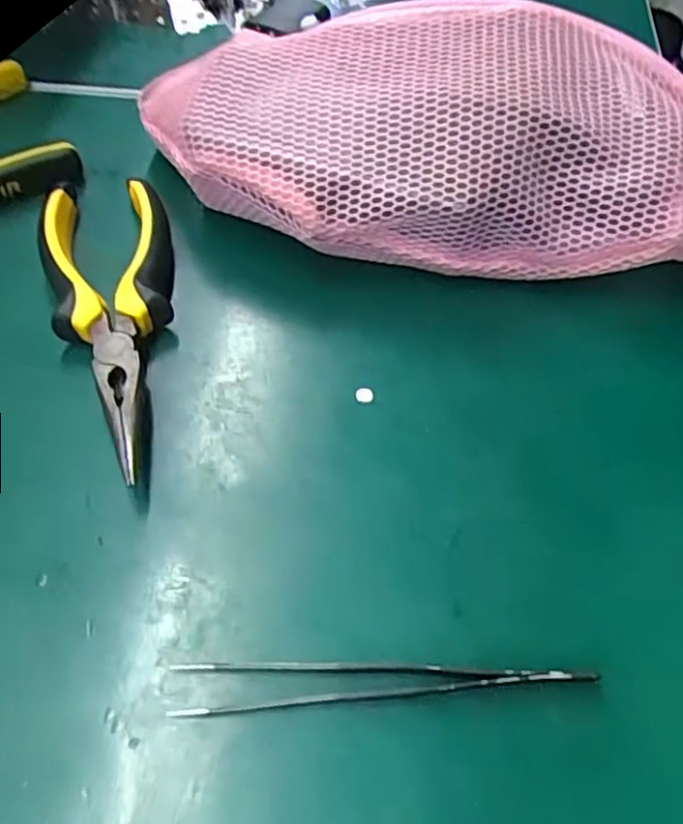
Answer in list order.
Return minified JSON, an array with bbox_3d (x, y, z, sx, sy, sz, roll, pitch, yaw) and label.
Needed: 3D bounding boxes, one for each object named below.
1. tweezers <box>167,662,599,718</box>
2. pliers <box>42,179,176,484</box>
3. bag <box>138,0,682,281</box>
[{"bbox_3d":[0.013,0.084,0.226,0.131,0.007,0.016,-2,59,-3],"label":"tweezers"},{"bbox_3d":[-0.088,-0.039,0.288,0.051,0.021,0.146,-15,61,-11],"label":"pliers"},{"bbox_3d":[0.054,-0.132,0.320,0.279,0.061,0.145,0,59,-2],"label":"bag"}]

